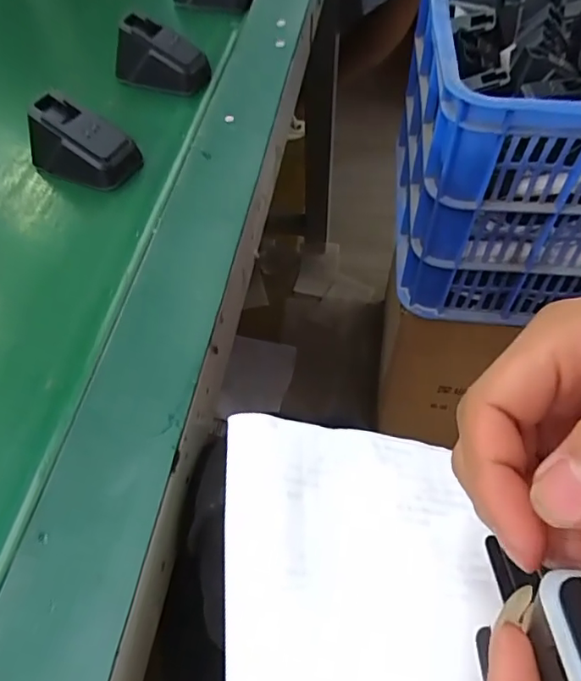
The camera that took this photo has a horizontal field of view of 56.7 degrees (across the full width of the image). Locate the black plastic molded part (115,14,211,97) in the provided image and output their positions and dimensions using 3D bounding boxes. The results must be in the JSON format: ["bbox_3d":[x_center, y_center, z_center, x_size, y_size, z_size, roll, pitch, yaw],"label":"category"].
[{"bbox_3d":[-0.101,-0.218,0.418,0.065,0.037,0.050,7,56,7],"label":"black plastic molded part"}]

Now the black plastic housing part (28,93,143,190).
[{"bbox_3d":[-0.139,-0.132,0.358,0.066,0.039,0.041,18,58,14],"label":"black plastic housing part"}]

